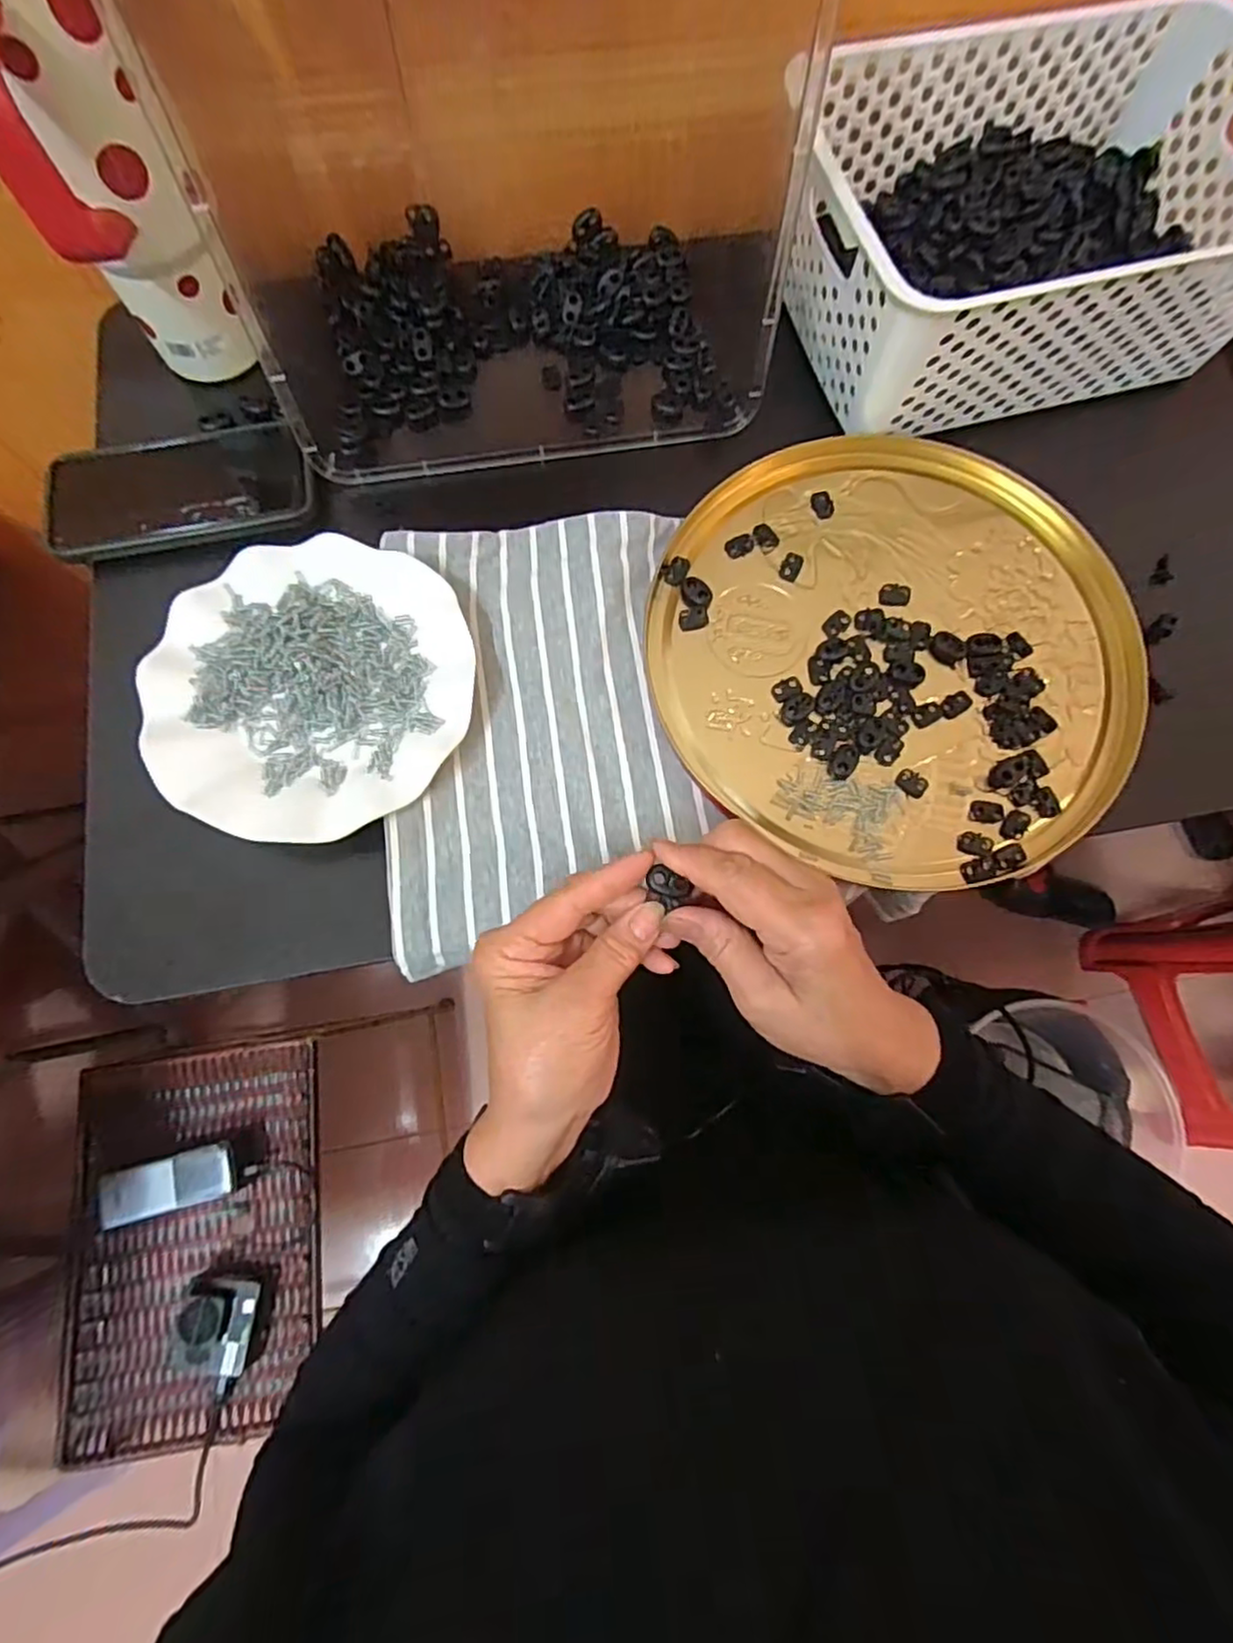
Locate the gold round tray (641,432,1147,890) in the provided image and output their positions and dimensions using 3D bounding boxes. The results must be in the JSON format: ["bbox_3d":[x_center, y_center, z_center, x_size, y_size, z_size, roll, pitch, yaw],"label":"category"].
[{"bbox_3d":[0.169,-0.111,0.416,0.292,0.011,0.283,0,75,-2],"label":"gold round tray"}]

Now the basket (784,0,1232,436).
[{"bbox_3d":[0.267,-0.385,0.438,0.300,0.099,0.201,-14,76,-5],"label":"basket"}]

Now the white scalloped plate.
[{"bbox_3d":[-0.173,-0.077,0.392,0.175,0.021,0.179,0,75,-2],"label":"white scalloped plate"}]

